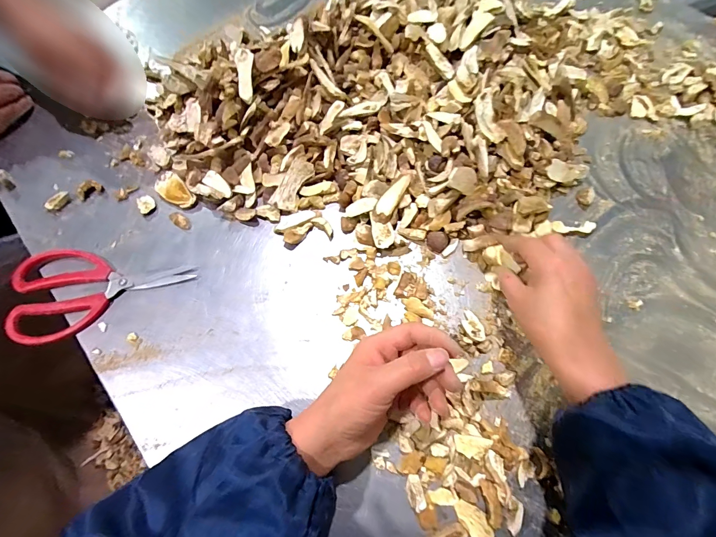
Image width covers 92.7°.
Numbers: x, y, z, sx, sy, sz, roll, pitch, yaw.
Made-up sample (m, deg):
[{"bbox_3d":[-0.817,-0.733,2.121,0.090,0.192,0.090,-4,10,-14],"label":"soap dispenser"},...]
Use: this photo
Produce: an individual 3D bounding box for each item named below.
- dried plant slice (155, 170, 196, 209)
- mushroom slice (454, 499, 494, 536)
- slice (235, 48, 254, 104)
[{"bbox_3d":[-0.233,-0.099,0.432,0.064,0.008,0.030,42,72,16],"label":"dried plant slice"},{"bbox_3d":[0.104,0.222,0.284,0.019,0.004,0.057,-31,70,-13],"label":"mushroom slice"},{"bbox_3d":[-0.143,-0.244,0.433,0.021,0.008,0.066,-3,89,-2],"label":"slice"}]

